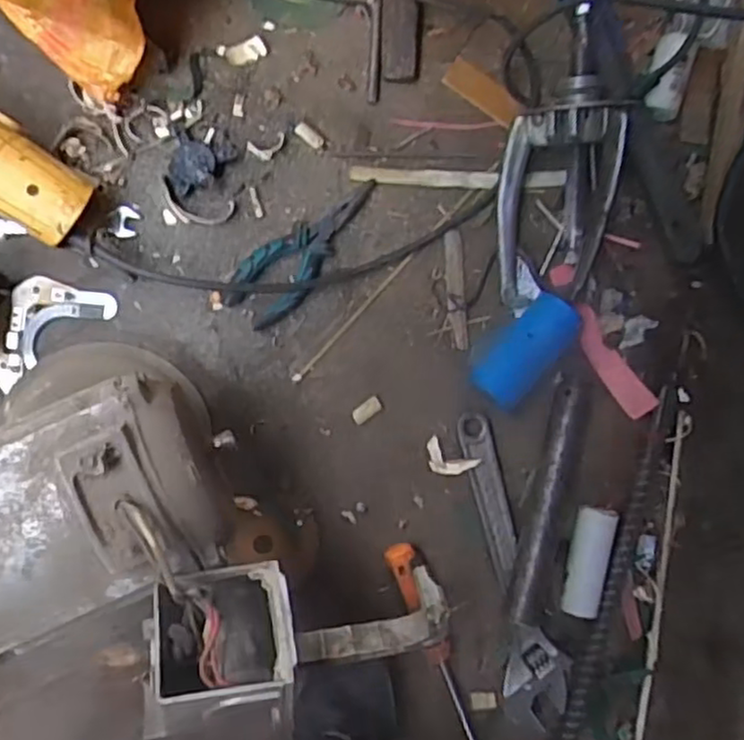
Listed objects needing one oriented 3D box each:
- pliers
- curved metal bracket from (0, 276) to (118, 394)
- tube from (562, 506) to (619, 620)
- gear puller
[{"bbox_3d":[-0.052,-0.101,0.599,0.159,0.017,0.057,-39,95,-6],"label":"pliers"},{"bbox_3d":[-0.272,-0.040,0.576,0.110,0.008,0.059,-37,95,-6],"label":"curved metal bracket"},{"bbox_3d":[0.194,0.172,0.629,0.033,0.027,0.096,10,89,-8],"label":"tube"},{"bbox_3d":[0.160,-0.178,0.594,0.088,0.087,0.237,1,90,-8],"label":"gear puller"}]

